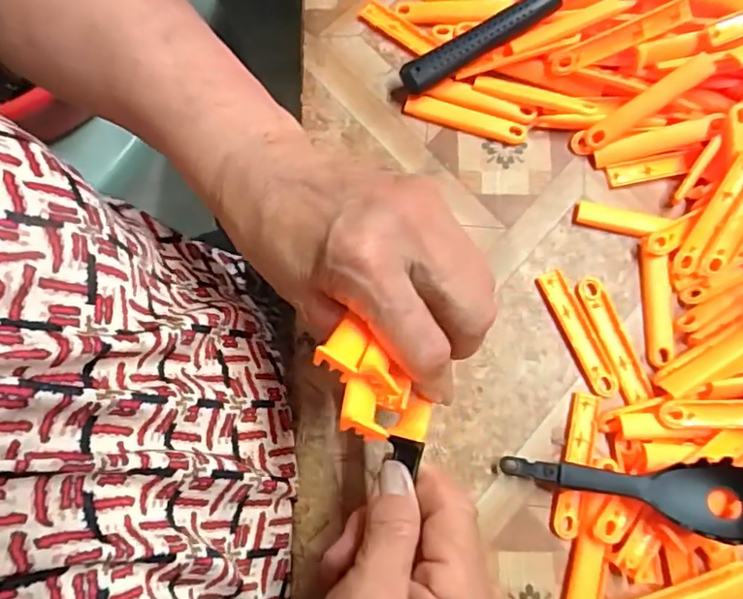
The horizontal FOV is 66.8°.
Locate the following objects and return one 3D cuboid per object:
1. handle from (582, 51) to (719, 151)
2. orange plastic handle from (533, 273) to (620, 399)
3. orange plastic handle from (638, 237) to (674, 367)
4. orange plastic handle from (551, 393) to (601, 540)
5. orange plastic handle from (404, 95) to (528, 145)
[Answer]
[{"bbox_3d":[0.165,-0.115,0.337,0.077,0.015,0.016,-33,78,17],"label":"handle"},{"bbox_3d":[0.118,0.019,0.320,0.015,0.004,0.074,-24,78,-4],"label":"orange plastic handle"},{"bbox_3d":[0.165,0.002,0.324,0.015,0.007,0.072,1,78,1],"label":"orange plastic handle"},{"bbox_3d":[0.110,0.089,0.303,0.015,0.005,0.076,15,79,4],"label":"orange plastic handle"},{"bbox_3d":[0.059,-0.113,0.349,0.076,0.006,0.014,17,79,5],"label":"orange plastic handle"}]

